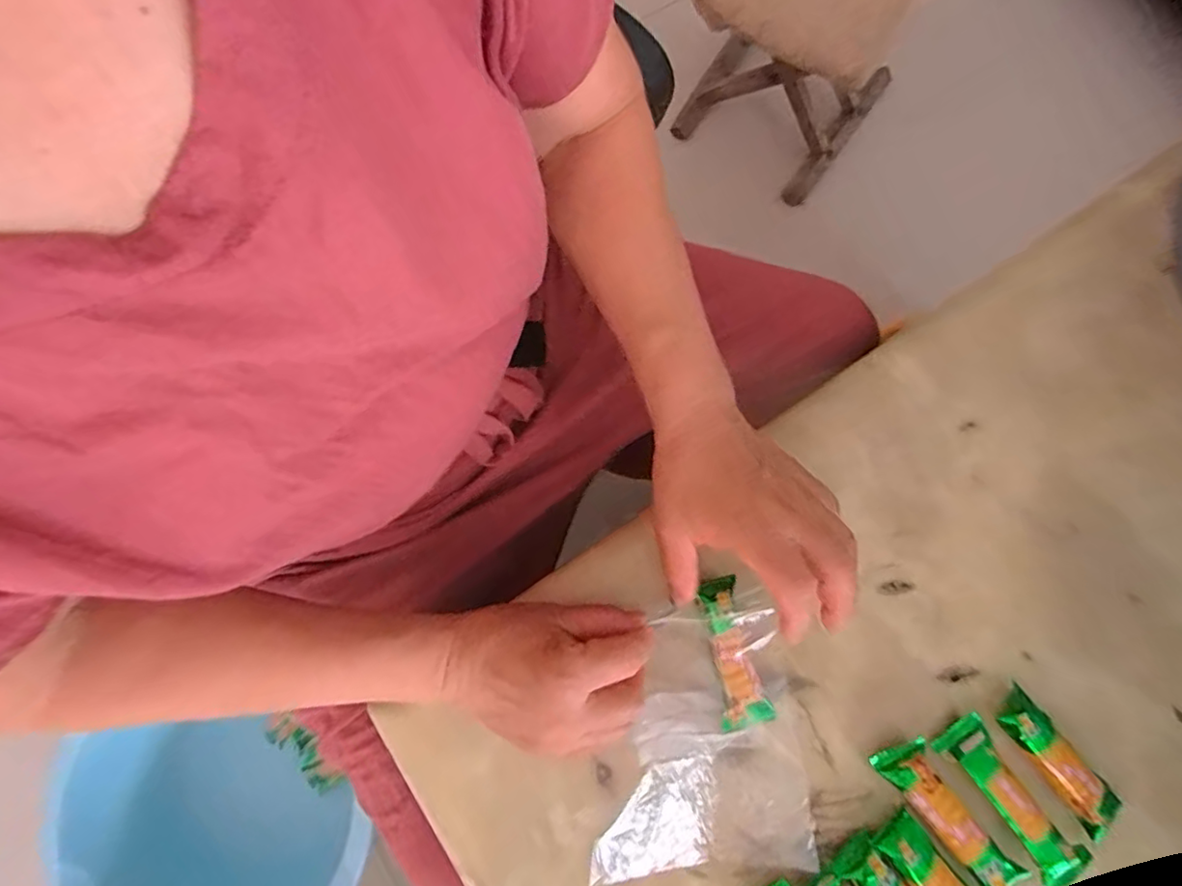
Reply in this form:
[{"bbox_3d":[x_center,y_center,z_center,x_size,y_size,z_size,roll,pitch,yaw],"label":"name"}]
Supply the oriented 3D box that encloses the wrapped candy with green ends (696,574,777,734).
[{"bbox_3d":[0.084,0.125,0.355,0.027,0.015,0.085,-12,82,-3],"label":"wrapped candy with green ends"}]

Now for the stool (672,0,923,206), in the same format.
[{"bbox_3d":[0.312,-0.580,0.882,0.239,0.284,0.246,38,81,7],"label":"stool"}]

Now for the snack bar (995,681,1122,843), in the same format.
[{"bbox_3d":[0.267,0.182,0.341,0.024,0.015,0.077,-33,80,-6],"label":"snack bar"}]

